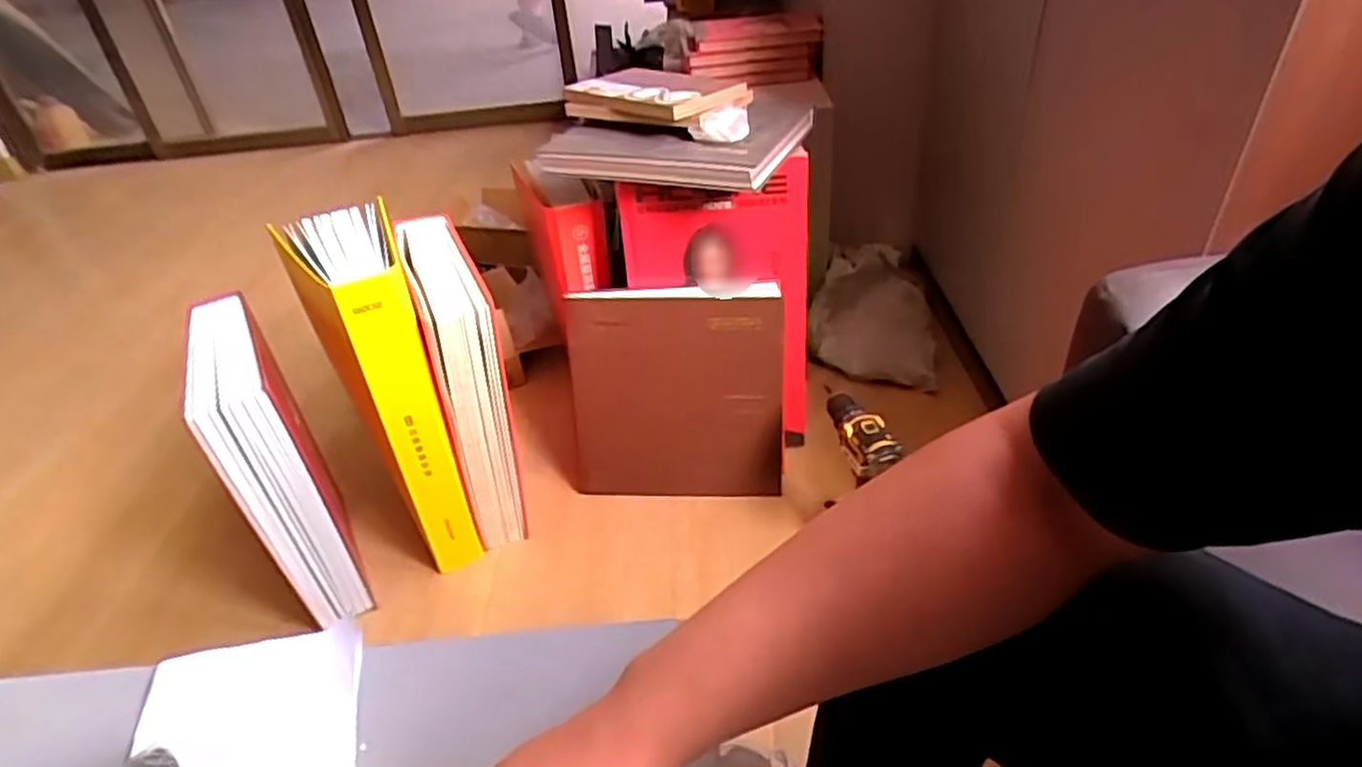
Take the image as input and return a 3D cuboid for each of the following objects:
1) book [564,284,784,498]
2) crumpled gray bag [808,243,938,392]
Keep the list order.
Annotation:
[{"bbox_3d":[-0.011,0.018,1.205,0.335,0.342,0.034,1,20,9],"label":"book"},{"bbox_3d":[0.380,-0.142,1.495,0.236,0.151,0.309,2,38,11],"label":"crumpled gray bag"}]

